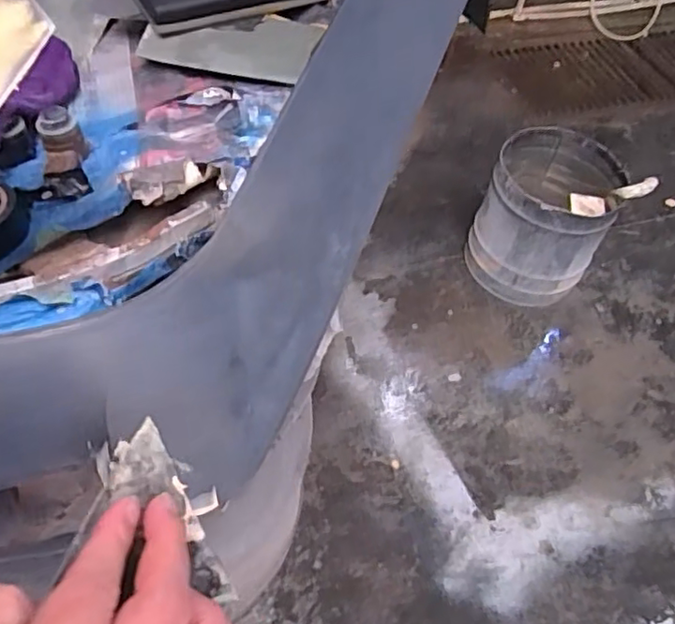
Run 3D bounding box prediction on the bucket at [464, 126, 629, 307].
[{"bbox_3d":[0.466,-0.215,1.412,0.265,0.282,0.285,3,54,-4],"label":"bucket"}]

